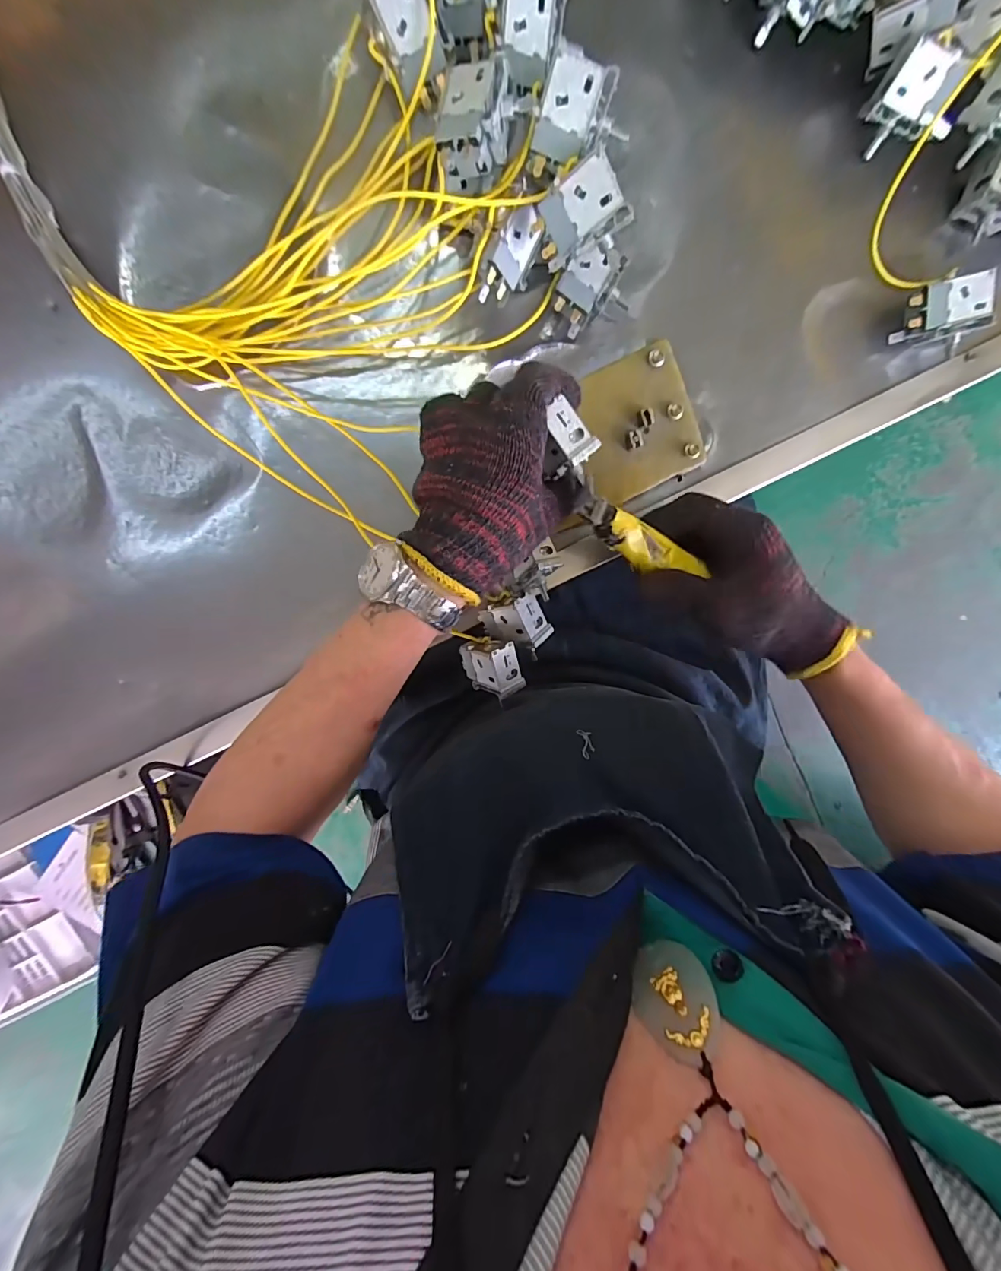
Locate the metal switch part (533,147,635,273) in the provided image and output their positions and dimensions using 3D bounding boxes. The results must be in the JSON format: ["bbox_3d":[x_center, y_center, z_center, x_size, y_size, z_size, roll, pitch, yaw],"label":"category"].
[{"bbox_3d":[0.049,-0.258,0.287,0.053,0.023,0.037,-19,126,27],"label":"metal switch part"}]

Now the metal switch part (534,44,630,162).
[{"bbox_3d":[0.043,-0.307,0.278,0.040,0.025,0.044,14,123,-17],"label":"metal switch part"}]

